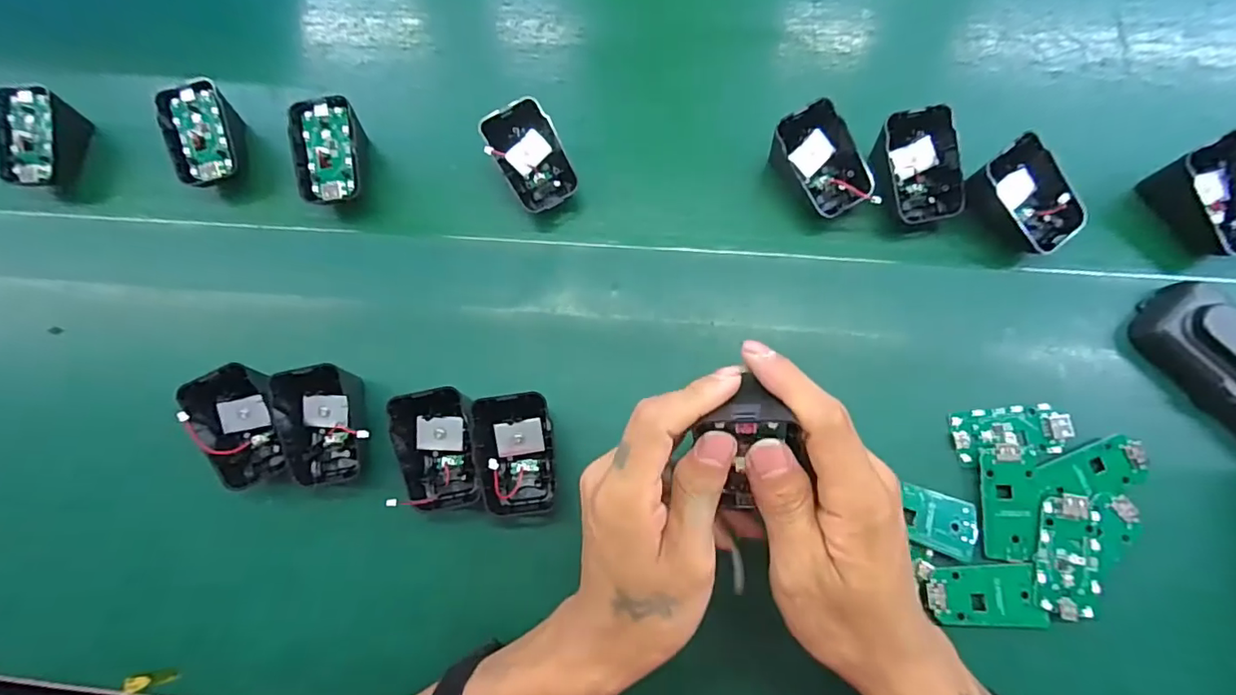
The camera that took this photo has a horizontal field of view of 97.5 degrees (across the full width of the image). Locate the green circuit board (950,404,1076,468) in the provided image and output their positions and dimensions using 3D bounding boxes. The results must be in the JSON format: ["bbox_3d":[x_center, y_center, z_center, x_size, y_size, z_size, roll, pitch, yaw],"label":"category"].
[{"bbox_3d":[0.229,0.049,0.313,0.063,0.007,0.030,-9,73,3],"label":"green circuit board"}]

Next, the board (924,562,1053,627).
[{"bbox_3d":[0.201,0.136,0.295,0.058,0.004,0.032,-4,73,4],"label":"board"}]

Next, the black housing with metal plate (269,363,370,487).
[{"bbox_3d":[-0.176,0.046,0.320,0.050,0.031,0.067,-10,80,2],"label":"black housing with metal plate"}]

